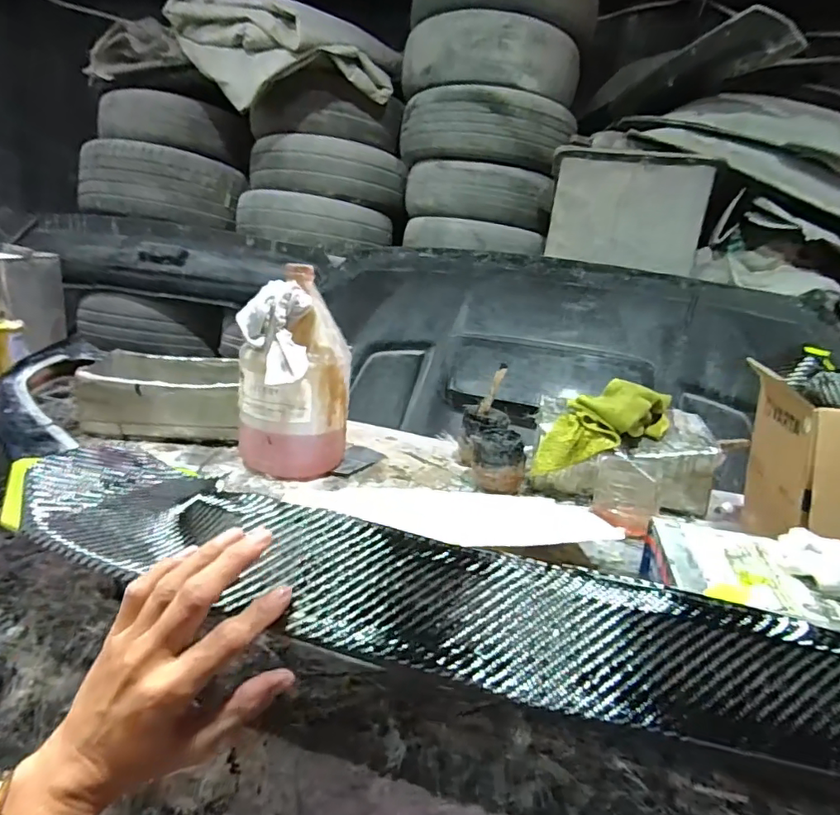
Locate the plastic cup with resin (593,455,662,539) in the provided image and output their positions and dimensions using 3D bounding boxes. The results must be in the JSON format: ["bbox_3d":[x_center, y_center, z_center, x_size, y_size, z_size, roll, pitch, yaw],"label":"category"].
[{"bbox_3d":[0.262,0.104,0.672,0.072,0.077,0.075,13,16,19],"label":"plastic cup with resin"}]

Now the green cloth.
[{"bbox_3d":[0.251,0.029,0.737,0.225,0.096,0.085,-25,20,-3],"label":"green cloth"}]

